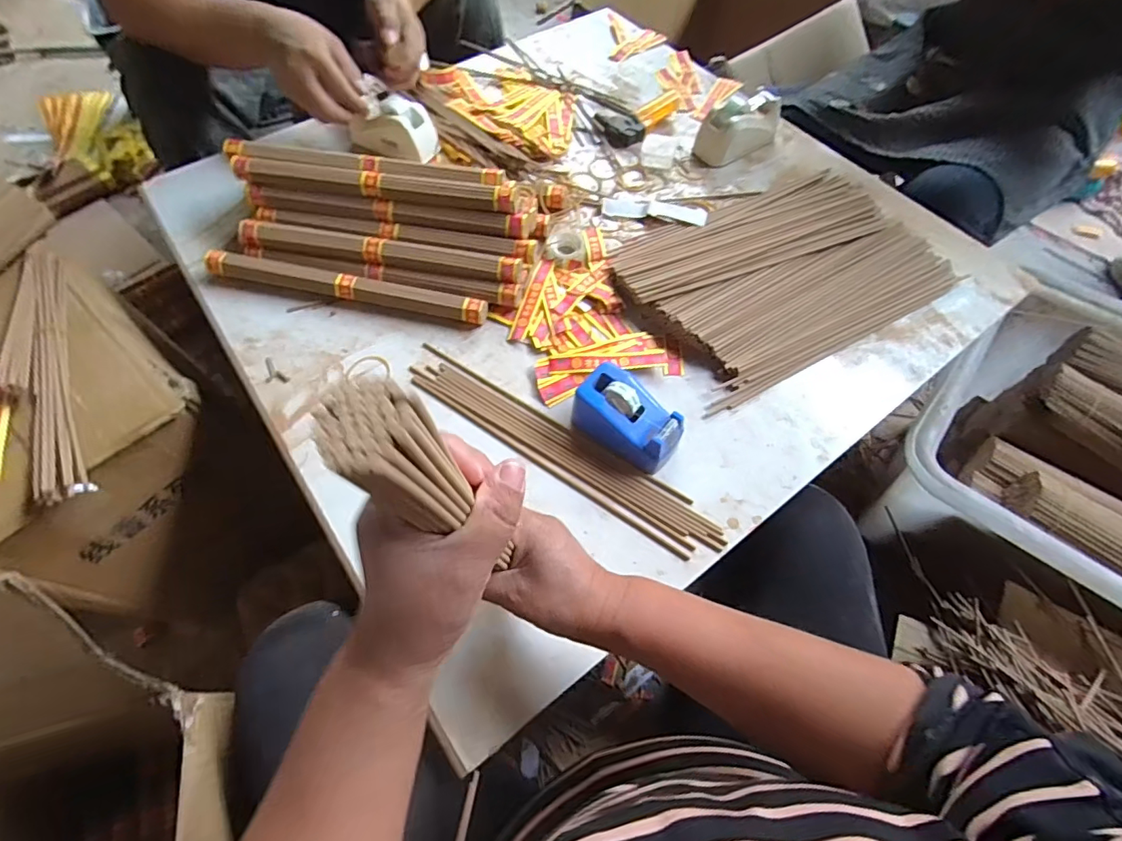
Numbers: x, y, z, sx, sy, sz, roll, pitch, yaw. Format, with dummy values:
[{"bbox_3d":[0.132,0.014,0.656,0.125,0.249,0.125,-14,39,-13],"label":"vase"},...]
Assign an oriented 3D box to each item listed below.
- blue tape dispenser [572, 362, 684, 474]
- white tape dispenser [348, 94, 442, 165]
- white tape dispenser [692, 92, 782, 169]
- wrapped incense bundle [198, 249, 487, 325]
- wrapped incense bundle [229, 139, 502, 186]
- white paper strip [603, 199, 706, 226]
[{"bbox_3d":[0.060,0.001,0.472,0.101,0.052,0.067,39,68,18],"label":"blue tape dispenser"},{"bbox_3d":[-0.224,-0.392,0.679,0.117,0.054,0.060,22,64,11],"label":"white tape dispenser"},{"bbox_3d":[0.242,-0.396,0.690,0.117,0.062,0.057,-29,66,-15],"label":"white tape dispenser"},{"bbox_3d":[-0.235,-0.148,0.565,0.313,0.027,0.034,12,63,6],"label":"wrapped incense bundle"},{"bbox_3d":[-0.215,-0.278,0.561,0.308,0.023,0.029,7,62,3],"label":"wrapped incense bundle"},{"bbox_3d":[0.116,-0.263,0.638,0.129,0.011,0.037,13,63,6],"label":"white paper strip"}]

